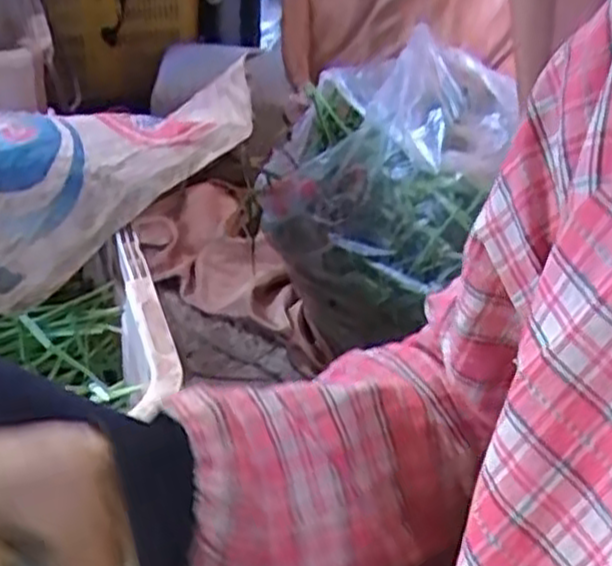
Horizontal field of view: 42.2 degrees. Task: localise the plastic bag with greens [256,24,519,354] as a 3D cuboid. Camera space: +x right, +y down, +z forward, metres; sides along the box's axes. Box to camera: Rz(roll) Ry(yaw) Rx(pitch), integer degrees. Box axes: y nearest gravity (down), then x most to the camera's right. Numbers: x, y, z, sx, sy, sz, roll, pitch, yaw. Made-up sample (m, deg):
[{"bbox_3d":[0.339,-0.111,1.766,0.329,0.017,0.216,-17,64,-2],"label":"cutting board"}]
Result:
[{"bbox_3d":[0.100,-0.127,0.988,0.265,0.251,0.320,18,39,20],"label":"plastic bag with greens"}]

